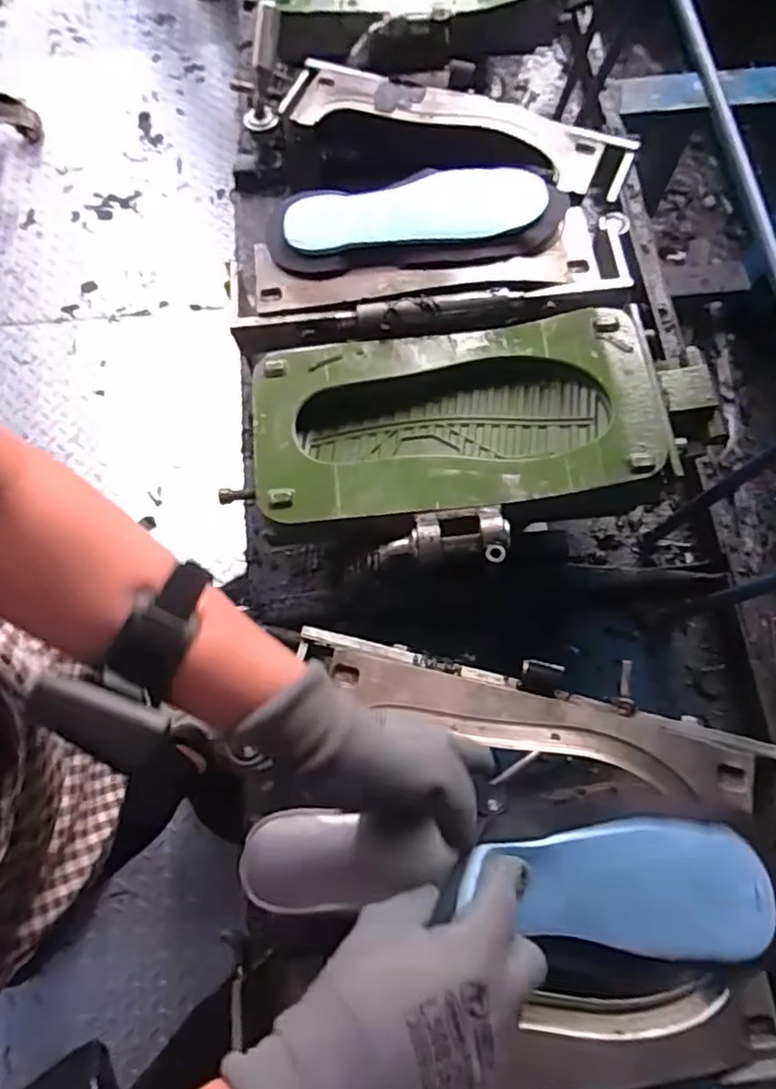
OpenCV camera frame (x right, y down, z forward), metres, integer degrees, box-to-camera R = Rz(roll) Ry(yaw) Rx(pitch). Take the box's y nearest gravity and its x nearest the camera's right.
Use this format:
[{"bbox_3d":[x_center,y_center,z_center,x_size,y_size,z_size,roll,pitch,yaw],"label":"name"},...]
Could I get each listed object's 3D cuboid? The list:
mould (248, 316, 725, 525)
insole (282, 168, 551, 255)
[{"bbox_3d":[0.068,-0.108,0.554,0.362,0.053,0.166,-7,69,0],"label":"mould"},{"bbox_3d":[0.025,-0.311,0.595,0.238,0.010,0.069,-7,81,1],"label":"insole"}]

